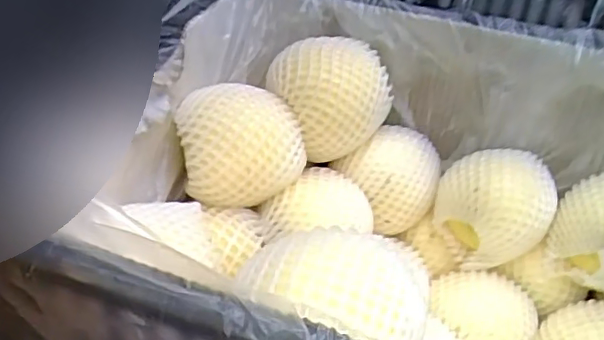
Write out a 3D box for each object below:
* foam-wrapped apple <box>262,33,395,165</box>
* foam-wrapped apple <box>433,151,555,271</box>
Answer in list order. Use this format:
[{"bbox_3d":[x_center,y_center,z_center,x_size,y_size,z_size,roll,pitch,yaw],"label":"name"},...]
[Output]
[{"bbox_3d":[0.020,-0.057,0.456,0.081,0.084,0.082,0,38,0],"label":"foam-wrapped apple"},{"bbox_3d":[0.157,0.028,0.464,0.092,0.075,0.081,8,39,9],"label":"foam-wrapped apple"}]

